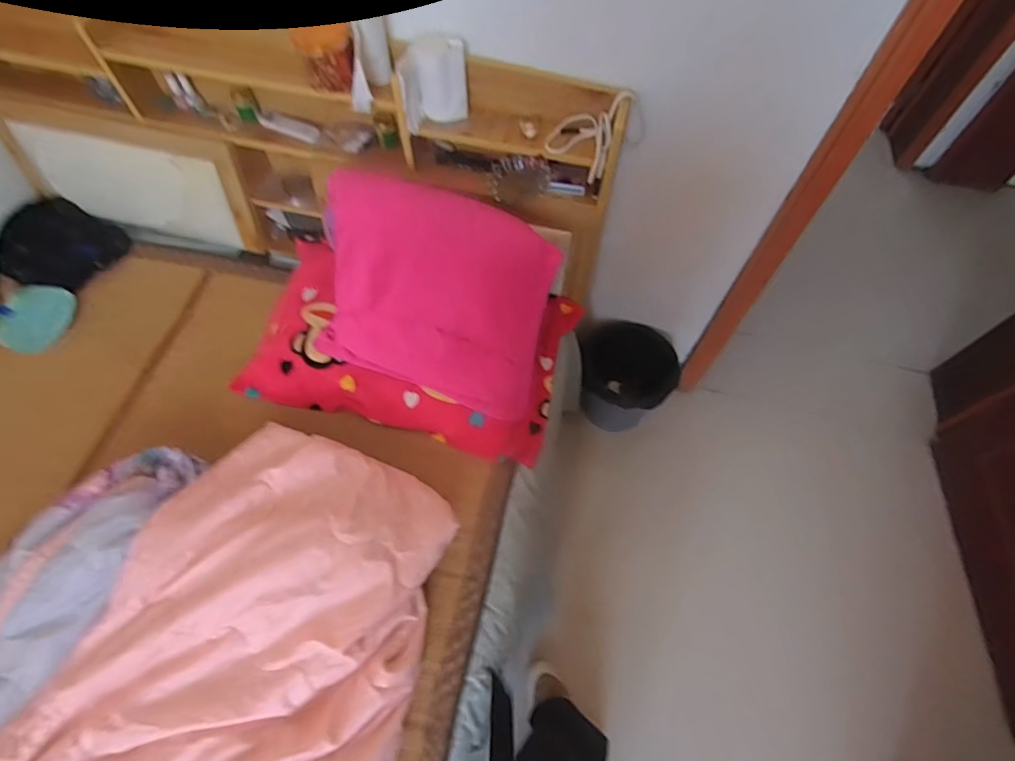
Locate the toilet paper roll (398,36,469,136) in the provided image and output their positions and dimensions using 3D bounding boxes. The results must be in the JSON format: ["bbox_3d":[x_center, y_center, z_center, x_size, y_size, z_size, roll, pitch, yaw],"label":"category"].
[{"bbox_3d":[-0.134,-0.547,0.970,0.125,0.137,0.081,-10,62,-7],"label":"toilet paper roll"}]

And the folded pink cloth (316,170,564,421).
[{"bbox_3d":[-0.148,-0.172,1.067,0.457,0.402,0.098,14,20,-2],"label":"folded pink cloth"}]

